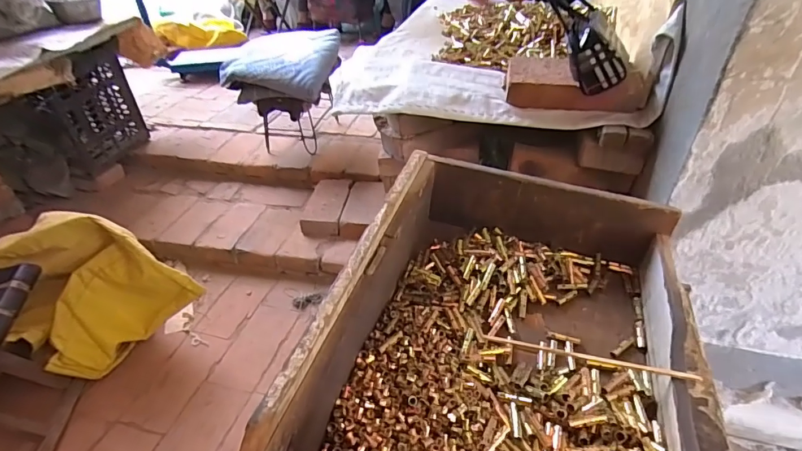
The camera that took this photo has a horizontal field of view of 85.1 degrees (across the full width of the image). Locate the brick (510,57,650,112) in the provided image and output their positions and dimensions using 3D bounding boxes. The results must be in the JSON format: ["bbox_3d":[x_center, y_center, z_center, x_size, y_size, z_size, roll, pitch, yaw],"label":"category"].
[{"bbox_3d":[0.327,-0.263,0.824,0.255,0.061,0.108,12,39,16],"label":"brick"}]

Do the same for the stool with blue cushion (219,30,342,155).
[{"bbox_3d":[-0.368,-0.443,1.499,0.333,0.341,0.311,7,38,11],"label":"stool with blue cushion"}]

